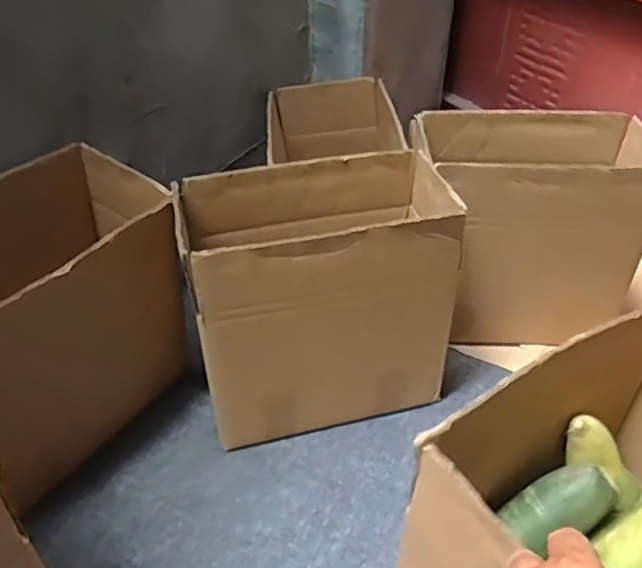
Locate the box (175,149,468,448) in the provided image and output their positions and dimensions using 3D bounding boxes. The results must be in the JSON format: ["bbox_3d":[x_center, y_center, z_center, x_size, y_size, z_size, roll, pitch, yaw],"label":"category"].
[{"bbox_3d":[-0.005,0.018,0.862,0.335,0.339,0.198,-10,41,-12],"label":"box"}]

